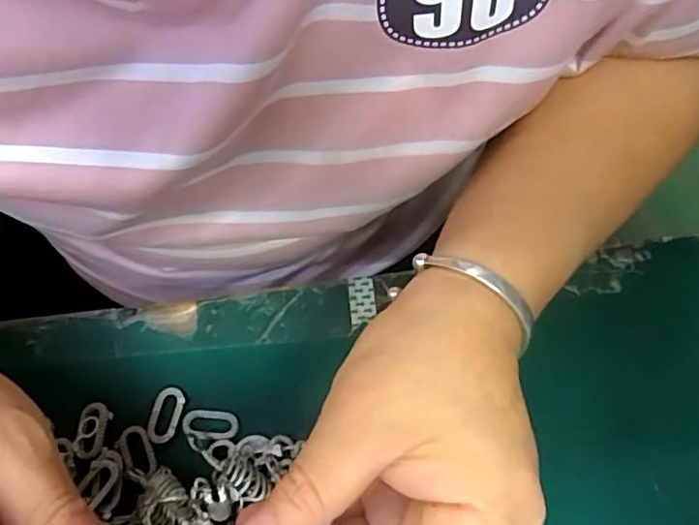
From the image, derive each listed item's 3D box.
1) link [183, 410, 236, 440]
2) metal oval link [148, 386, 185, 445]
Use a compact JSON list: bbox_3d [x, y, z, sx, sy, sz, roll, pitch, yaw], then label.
[{"bbox_3d":[-0.064,0.073,0.259,0.024,0.004,0.012,5,68,1],"label":"link"},{"bbox_3d":[-0.084,0.069,0.261,0.013,0.004,0.025,13,68,5],"label":"metal oval link"}]

